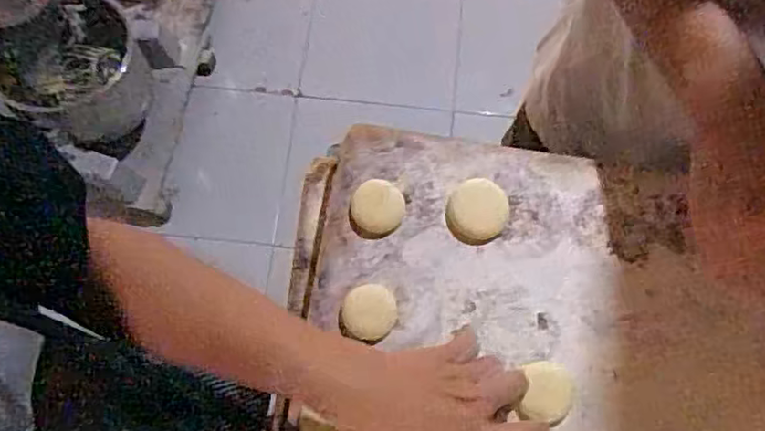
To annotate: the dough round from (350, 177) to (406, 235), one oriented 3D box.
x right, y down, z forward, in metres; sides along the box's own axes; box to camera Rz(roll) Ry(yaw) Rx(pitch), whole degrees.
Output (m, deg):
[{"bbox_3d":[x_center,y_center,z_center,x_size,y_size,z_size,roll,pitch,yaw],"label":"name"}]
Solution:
[{"bbox_3d":[-0.004,-0.007,0.521,0.044,0.004,0.045,0,72,0],"label":"dough round"}]

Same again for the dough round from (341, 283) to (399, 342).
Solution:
[{"bbox_3d":[-0.010,0.077,0.495,0.041,0.007,0.043,0,72,0],"label":"dough round"}]

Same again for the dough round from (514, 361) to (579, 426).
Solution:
[{"bbox_3d":[0.127,0.136,0.482,0.042,0.005,0.044,12,77,3],"label":"dough round"}]

